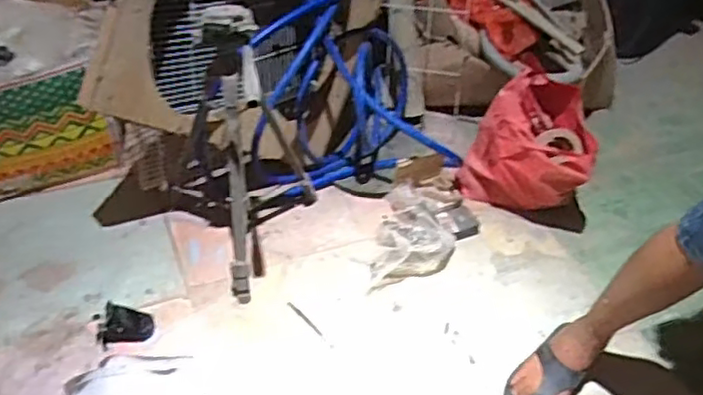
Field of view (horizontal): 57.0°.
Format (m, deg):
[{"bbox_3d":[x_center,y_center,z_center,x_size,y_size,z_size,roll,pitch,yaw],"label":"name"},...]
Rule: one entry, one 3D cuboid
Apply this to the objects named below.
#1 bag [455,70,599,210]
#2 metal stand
[{"bbox_3d":[0.382,-0.090,1.437,0.239,0.288,0.203,5,43,0],"label":"bag"},{"bbox_3d":[-0.207,-0.086,1.200,0.283,0.520,0.285,-1,43,-6],"label":"metal stand"}]

